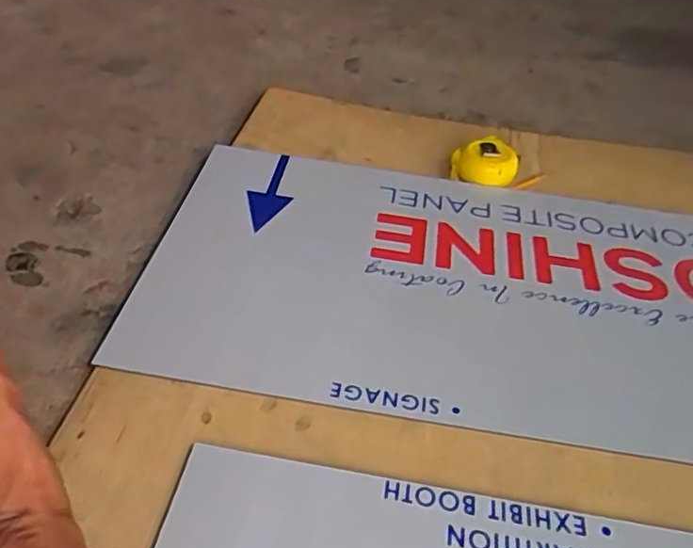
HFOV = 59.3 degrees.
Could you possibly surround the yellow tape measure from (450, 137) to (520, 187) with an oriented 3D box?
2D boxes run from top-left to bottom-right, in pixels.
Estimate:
[{"bbox_3d":[0.181,-0.144,0.794,0.086,0.042,0.077,-21,47,-24],"label":"yellow tape measure"}]

